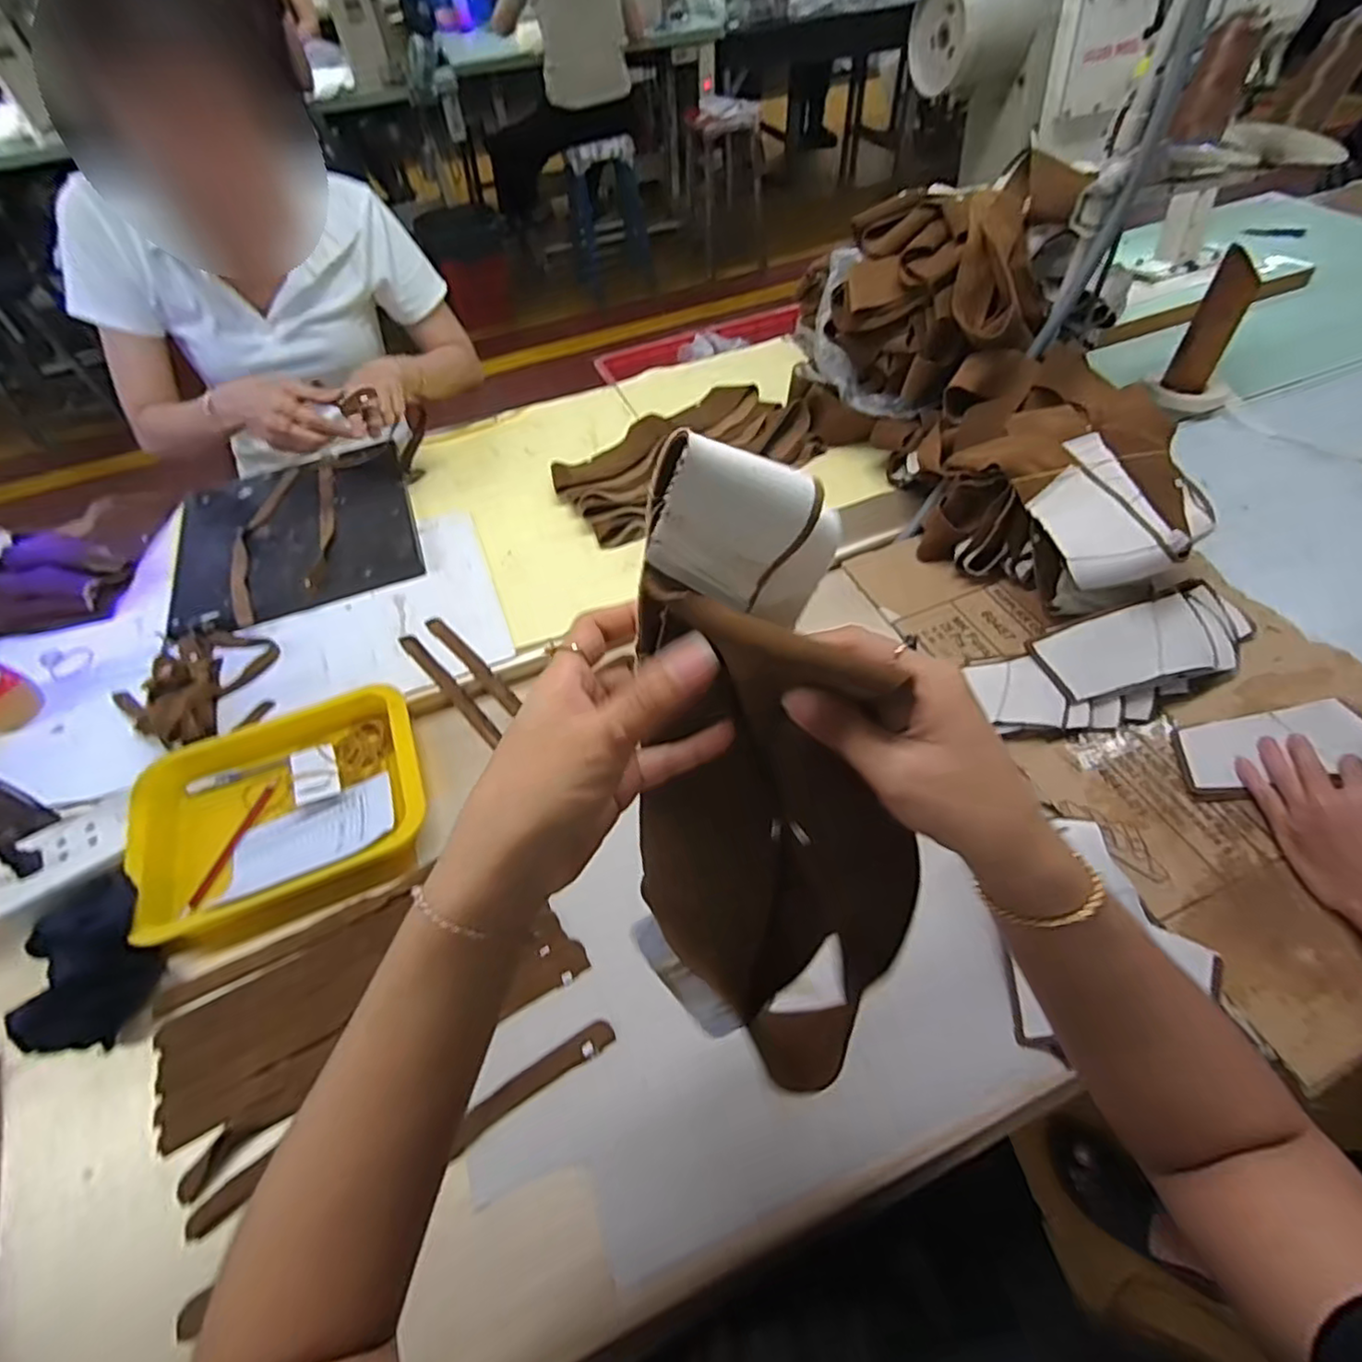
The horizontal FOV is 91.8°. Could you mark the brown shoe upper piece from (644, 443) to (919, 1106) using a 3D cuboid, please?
[{"bbox_3d":[0.044,0.058,0.322,0.125,0.328,0.064,-11,21,-5],"label":"brown shoe upper piece"}]

